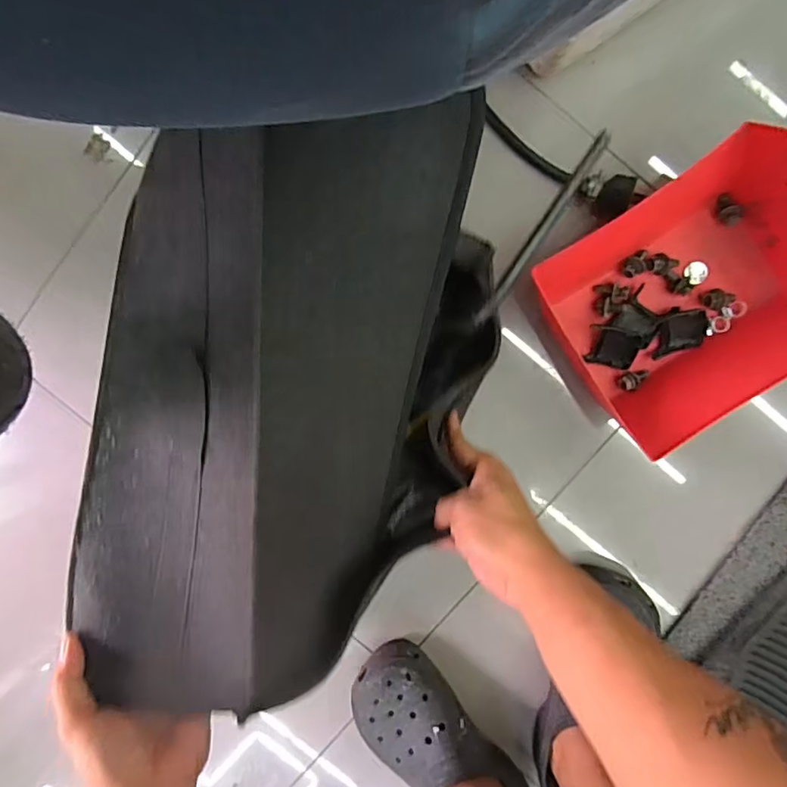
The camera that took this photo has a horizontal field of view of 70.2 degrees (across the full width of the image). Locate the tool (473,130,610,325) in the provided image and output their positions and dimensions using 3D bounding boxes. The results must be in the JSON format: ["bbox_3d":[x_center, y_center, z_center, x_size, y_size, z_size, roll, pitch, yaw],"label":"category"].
[{"bbox_3d":[0.102,-0.112,0.388,0.008,0.013,0.150,34,97,-1],"label":"tool"}]

